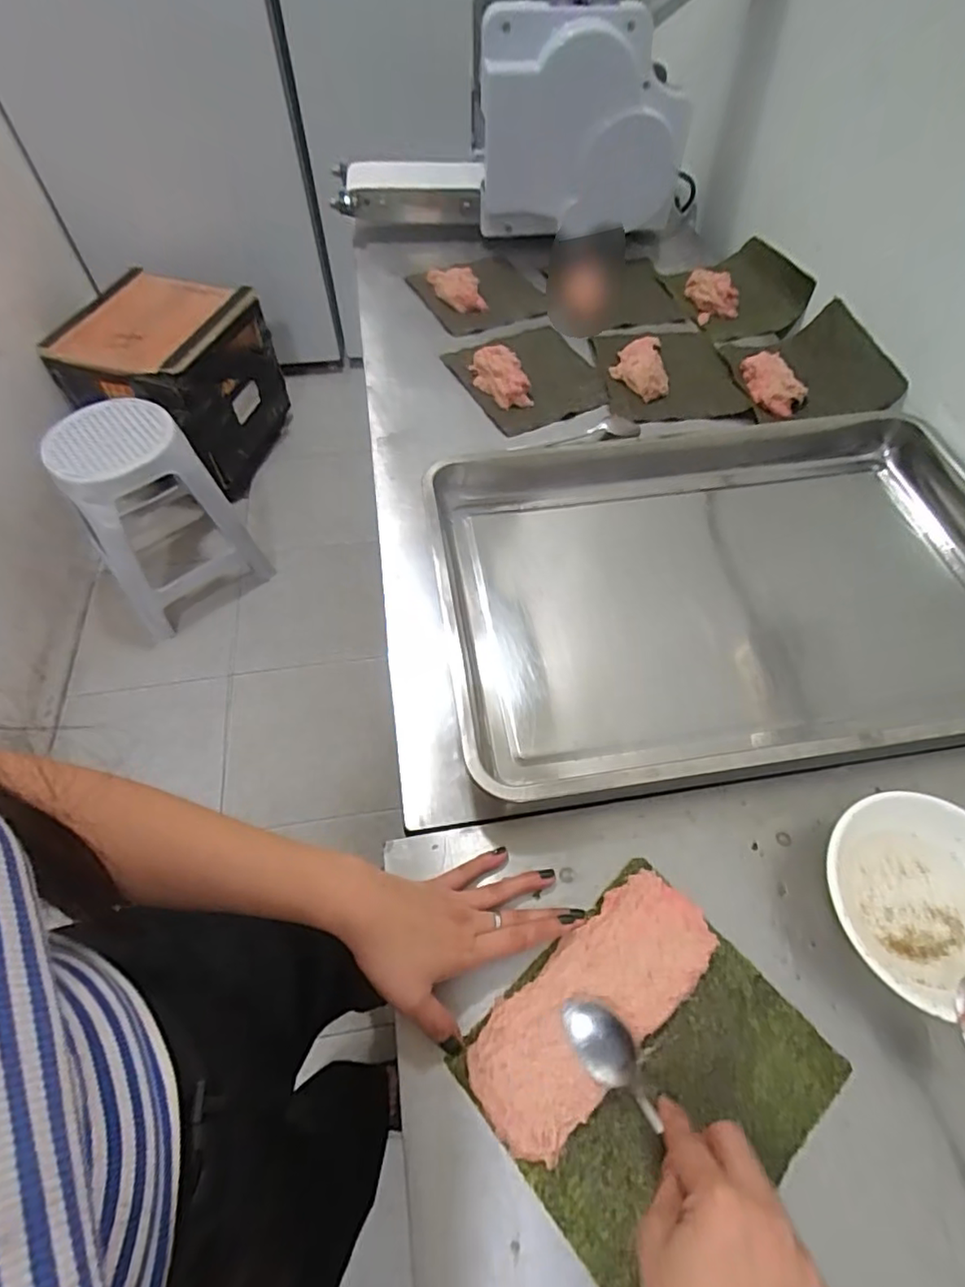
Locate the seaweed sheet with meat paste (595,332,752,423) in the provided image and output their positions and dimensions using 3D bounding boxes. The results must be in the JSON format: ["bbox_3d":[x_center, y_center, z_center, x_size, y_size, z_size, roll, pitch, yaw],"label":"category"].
[{"bbox_3d":[0.247,-0.373,0.791,0.177,0.032,0.197,-9,58,-4],"label":"seaweed sheet with meat paste"}]

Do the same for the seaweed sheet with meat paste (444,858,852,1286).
[{"bbox_3d":[0.109,0.278,0.385,0.196,0.014,0.179,-38,65,-20],"label":"seaweed sheet with meat paste"}]

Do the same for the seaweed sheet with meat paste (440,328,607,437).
[{"bbox_3d":[0.061,-0.365,0.787,0.156,0.031,0.187,-25,61,-13],"label":"seaweed sheet with meat paste"}]

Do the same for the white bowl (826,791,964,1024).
[{"bbox_3d":[0.308,0.181,0.415,0.124,0.061,0.135,-1,58,1],"label":"white bowl"}]

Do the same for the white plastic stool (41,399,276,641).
[{"bbox_3d":[-0.800,-0.308,1.446,0.334,0.459,0.300,-31,63,-19],"label":"white plastic stool"}]

